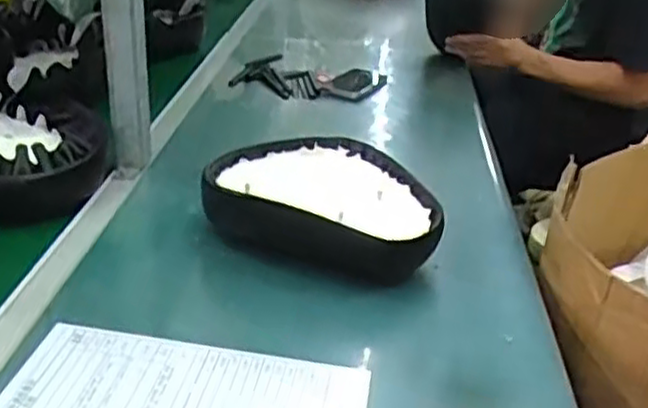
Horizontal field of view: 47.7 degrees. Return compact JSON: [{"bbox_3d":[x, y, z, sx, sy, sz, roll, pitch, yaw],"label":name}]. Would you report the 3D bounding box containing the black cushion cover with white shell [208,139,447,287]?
[{"bbox_3d":[-0.003,0.000,0.863,0.267,0.080,0.242,7,27,3],"label":"black cushion cover with white shell"}]

